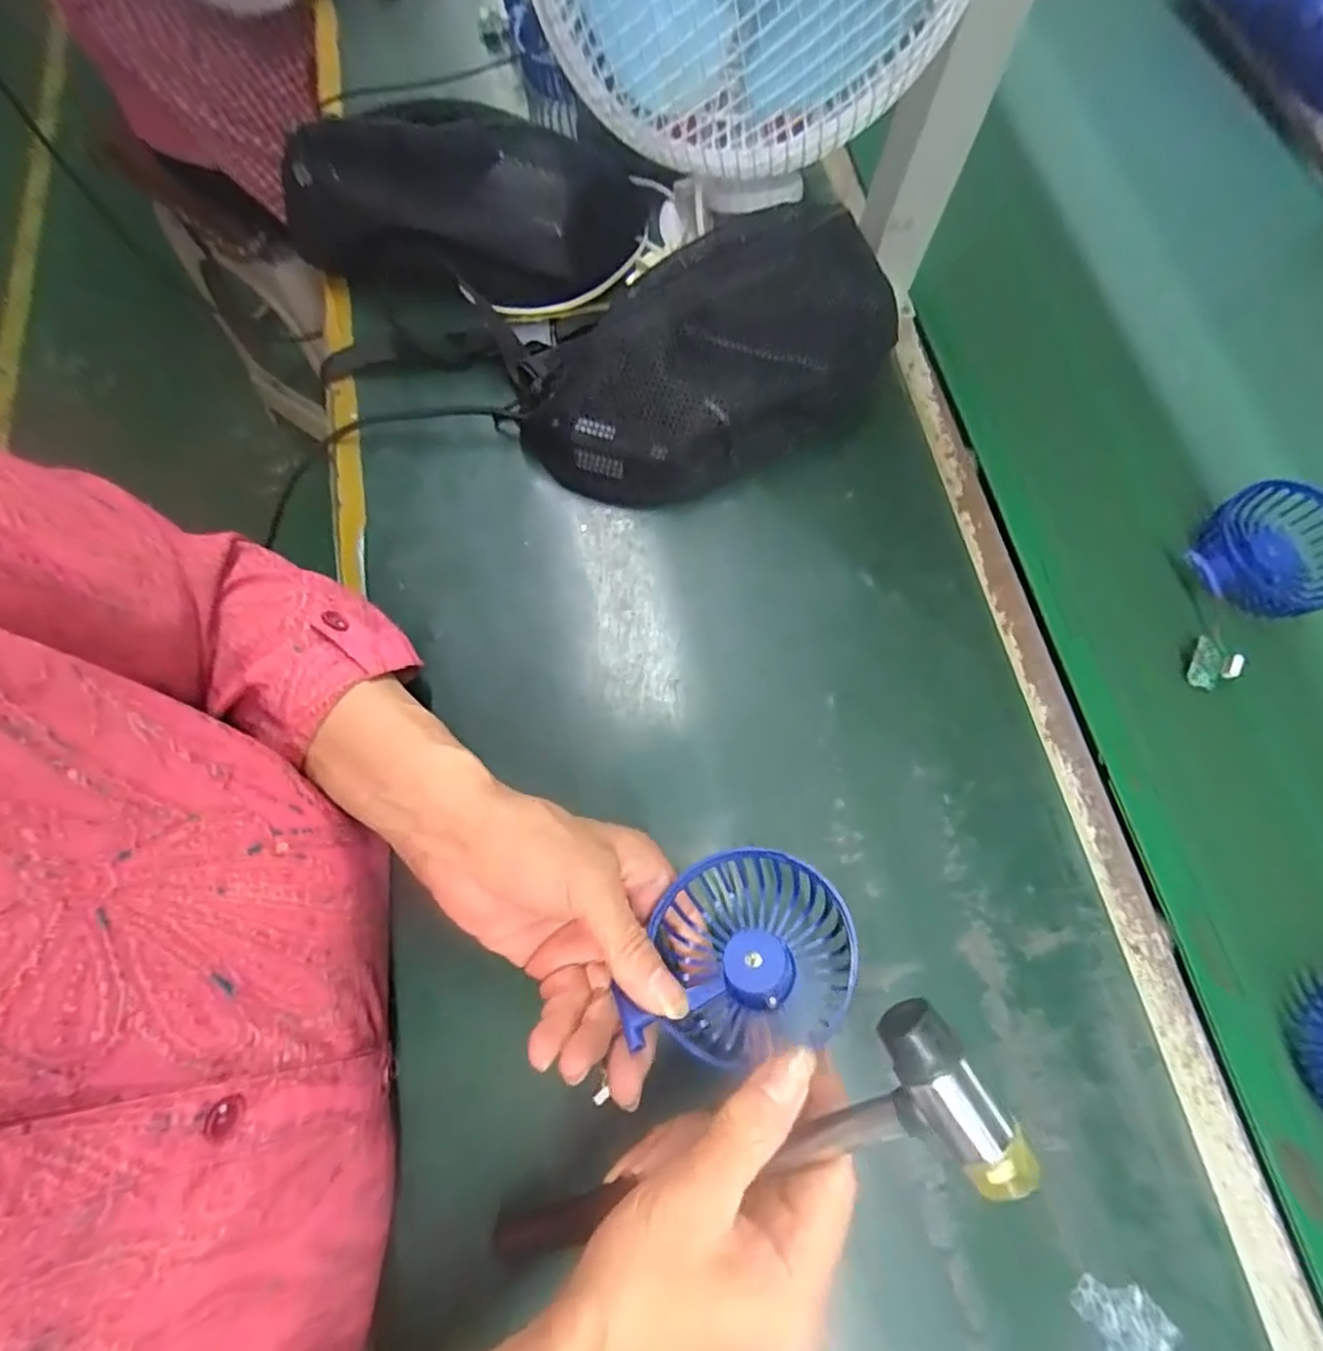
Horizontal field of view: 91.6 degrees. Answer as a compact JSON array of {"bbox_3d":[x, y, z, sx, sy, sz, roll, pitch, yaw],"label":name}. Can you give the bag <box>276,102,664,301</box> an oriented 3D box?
[{"bbox_3d":[-0.155,-0.349,0.472,0.281,0.074,0.109,9,72,4],"label":"bag"}]

